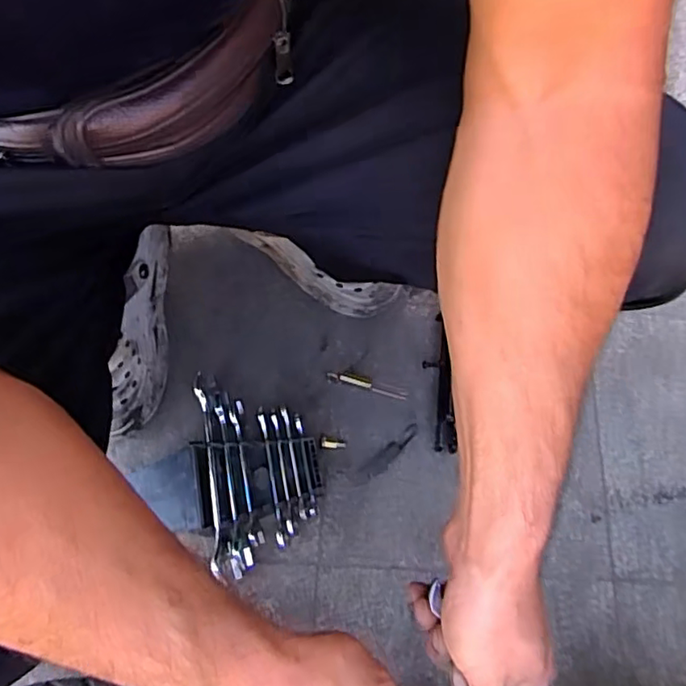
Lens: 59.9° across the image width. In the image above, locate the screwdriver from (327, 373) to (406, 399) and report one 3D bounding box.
[{"bbox_3d":[0.027,0.047,0.682,0.092,0.006,0.012,15,68,5],"label":"screwdriver"}]

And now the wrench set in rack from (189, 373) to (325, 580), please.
[{"bbox_3d":[-0.093,0.130,0.633,0.125,0.033,0.195,-12,69,-6],"label":"wrench set in rack"}]

